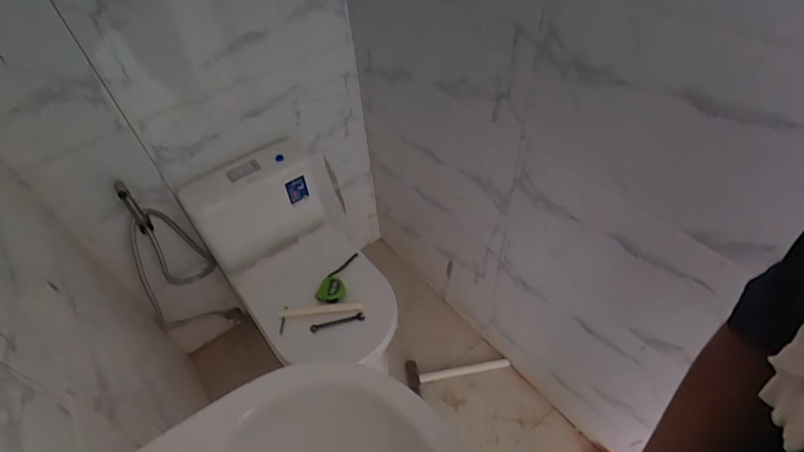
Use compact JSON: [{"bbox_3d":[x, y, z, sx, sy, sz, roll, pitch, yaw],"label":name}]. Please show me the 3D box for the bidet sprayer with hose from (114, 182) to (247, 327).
[{"bbox_3d":[-0.693,0.141,1.350,0.228,0.685,0.058,-30,52,-26],"label":"bidet sprayer with hose"}]

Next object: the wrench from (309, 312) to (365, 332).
[{"bbox_3d":[-0.166,0.247,1.122,0.136,0.010,0.018,-13,47,-12],"label":"wrench"}]

